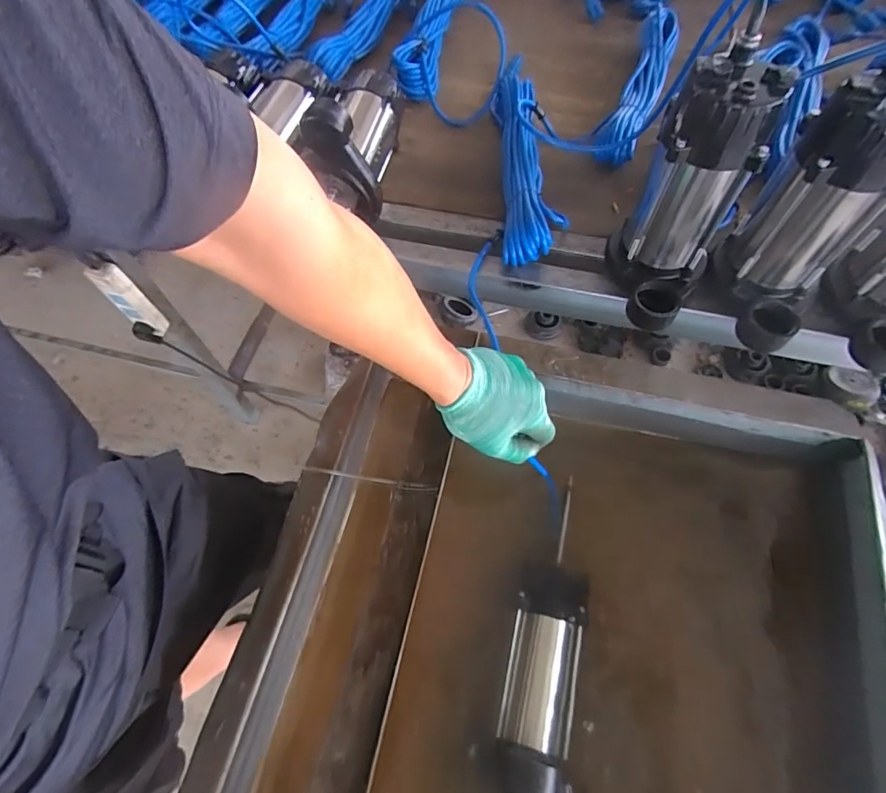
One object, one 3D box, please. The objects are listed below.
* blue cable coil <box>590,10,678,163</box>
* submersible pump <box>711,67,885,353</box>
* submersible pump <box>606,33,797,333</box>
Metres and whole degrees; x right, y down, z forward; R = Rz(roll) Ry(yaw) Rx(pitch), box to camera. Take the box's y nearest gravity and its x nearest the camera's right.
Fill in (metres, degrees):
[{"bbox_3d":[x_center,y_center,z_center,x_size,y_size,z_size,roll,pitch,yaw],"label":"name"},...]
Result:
[{"bbox_3d":[0.309,-0.486,0.753,0.068,0.055,0.361,22,66,12],"label":"blue cable coil"},{"bbox_3d":[0.369,-0.171,0.488,0.103,0.234,0.138,29,68,15],"label":"submersible pump"},{"bbox_3d":[0.251,-0.200,0.509,0.108,0.239,0.152,24,67,13],"label":"submersible pump"}]

